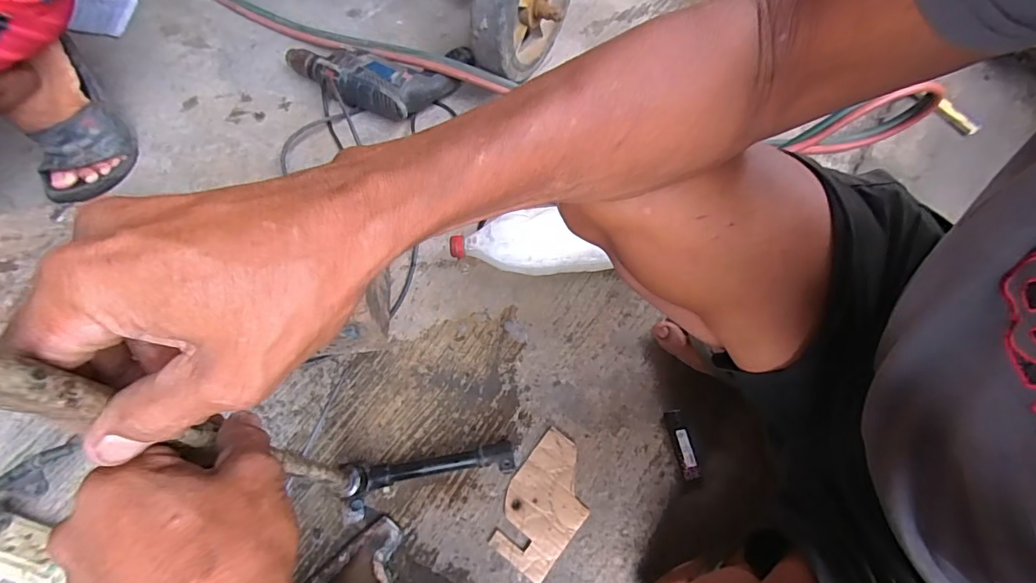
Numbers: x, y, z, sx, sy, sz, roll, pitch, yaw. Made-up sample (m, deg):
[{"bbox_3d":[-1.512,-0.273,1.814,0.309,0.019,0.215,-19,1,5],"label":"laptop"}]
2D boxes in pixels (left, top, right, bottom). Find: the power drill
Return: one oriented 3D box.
[{"bbox_3d":[-0.233,-0.372,0.775,0.283,0.072,0.178,23,68,8],"label":"power drill"}]

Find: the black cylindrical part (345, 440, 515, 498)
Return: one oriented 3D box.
[{"bbox_3d":[-0.092,0.201,0.540,0.175,0.042,0.034,-7,67,-4],"label":"black cylindrical part"}]

